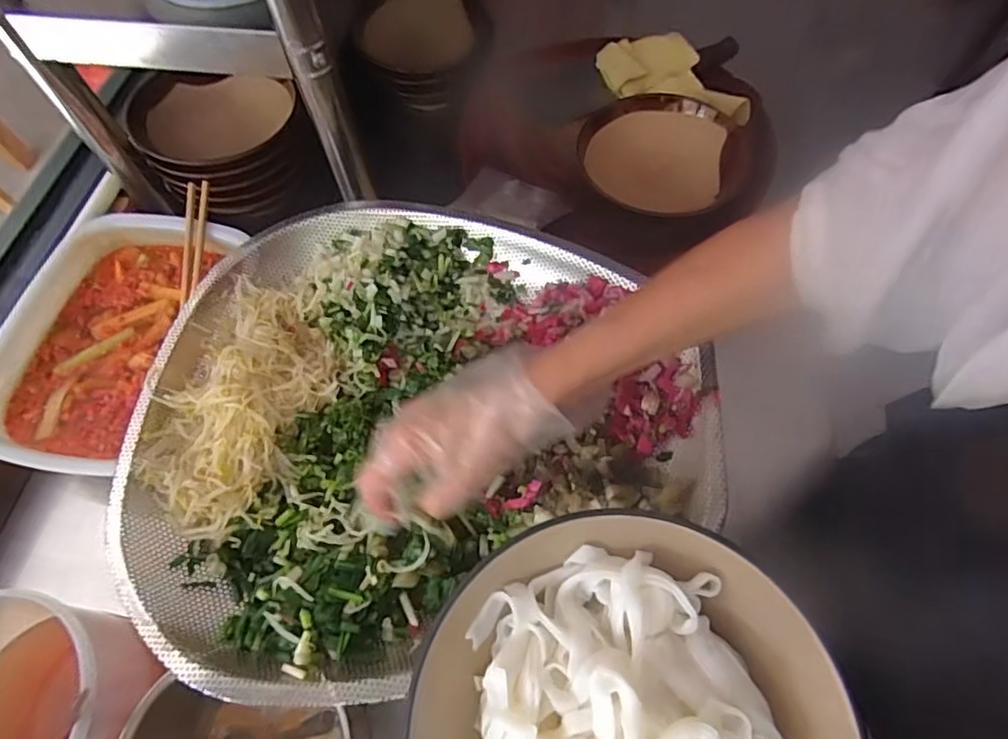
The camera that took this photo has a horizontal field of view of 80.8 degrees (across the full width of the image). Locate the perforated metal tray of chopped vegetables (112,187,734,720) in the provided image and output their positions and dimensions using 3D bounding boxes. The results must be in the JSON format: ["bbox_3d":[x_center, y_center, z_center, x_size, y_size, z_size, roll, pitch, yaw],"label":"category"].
[{"bbox_3d":[-0.067,0.042,0.467,0.433,0.054,0.388,6,63,6],"label":"perforated metal tray of chopped vegetables"}]

